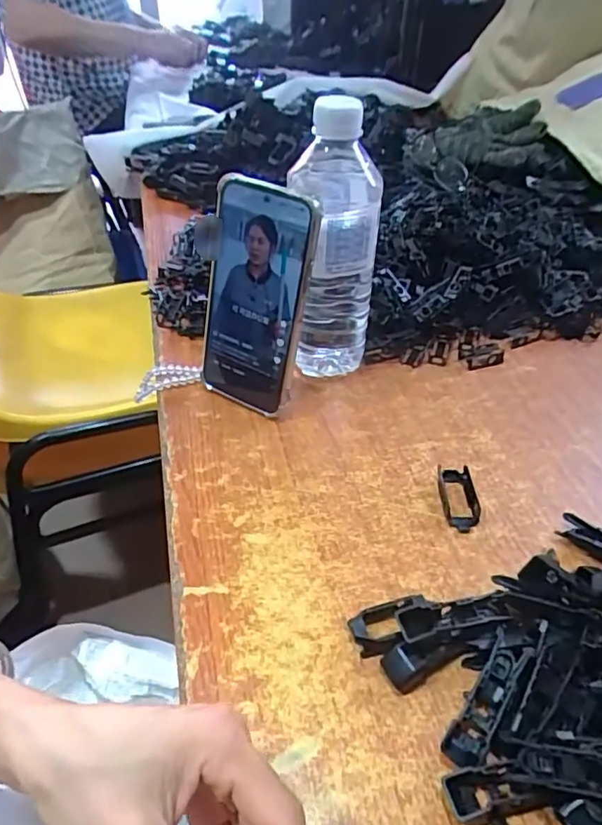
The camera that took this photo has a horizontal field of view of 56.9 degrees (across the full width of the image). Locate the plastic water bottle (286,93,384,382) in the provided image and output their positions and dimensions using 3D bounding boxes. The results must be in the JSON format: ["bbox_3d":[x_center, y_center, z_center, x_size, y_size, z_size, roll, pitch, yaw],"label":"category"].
[{"bbox_3d":[0.024,-0.122,0.439,0.067,0.215,0.062,3,42,2],"label":"plastic water bottle"}]

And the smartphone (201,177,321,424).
[{"bbox_3d":[-0.036,-0.085,0.428,0.090,0.170,0.016,27,32,22],"label":"smartphone"}]

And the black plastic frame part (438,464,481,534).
[{"bbox_3d":[0.112,0.060,0.392,0.024,0.009,0.052,2,42,0],"label":"black plastic frame part"}]

